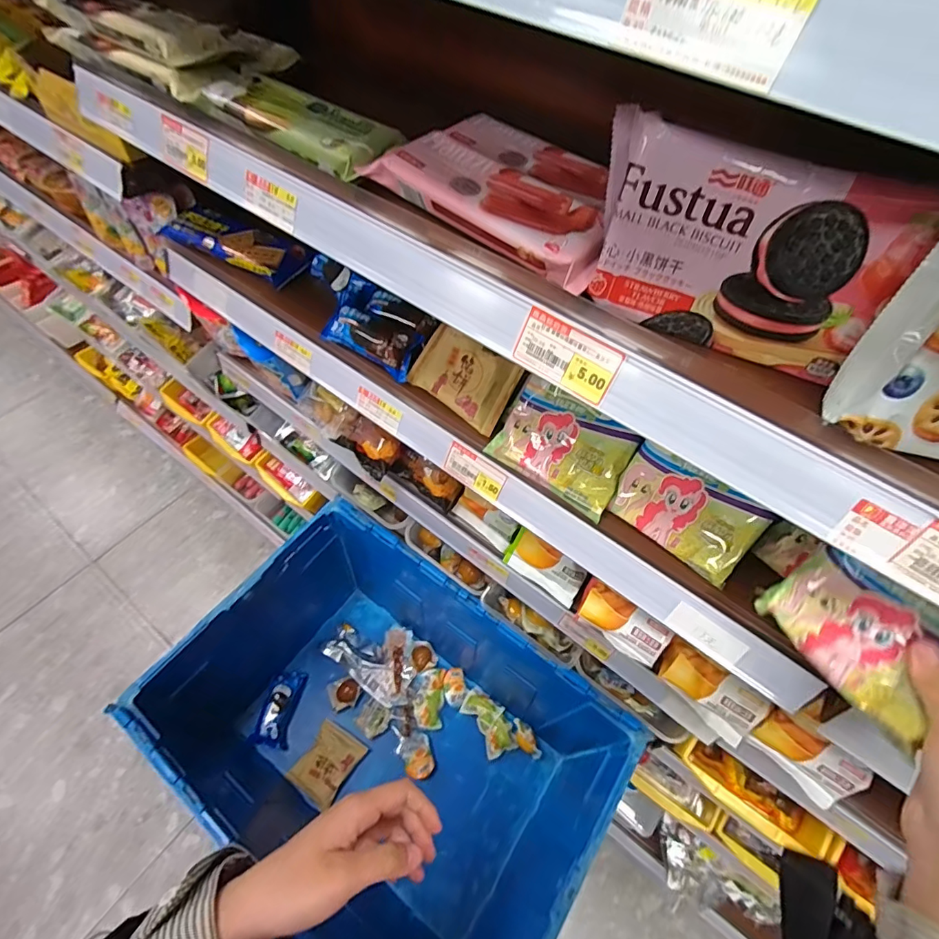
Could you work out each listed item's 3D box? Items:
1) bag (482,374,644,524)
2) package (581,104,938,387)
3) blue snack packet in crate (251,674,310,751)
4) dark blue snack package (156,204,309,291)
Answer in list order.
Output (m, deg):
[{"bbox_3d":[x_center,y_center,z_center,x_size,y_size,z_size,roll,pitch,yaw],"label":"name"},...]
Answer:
[{"bbox_3d":[0.093,-0.022,0.477,0.123,0.035,0.088,33,97,18],"label":"bag"},{"bbox_3d":[0.153,-0.127,0.281,0.163,0.101,0.045,23,45,11],"label":"package"},{"bbox_3d":[-0.331,0.418,0.855,0.057,0.020,0.120,8,56,2],"label":"blue snack packet in crate"},{"bbox_3d":[-0.307,-0.301,0.634,0.200,0.029,0.070,26,59,14],"label":"dark blue snack package"}]

